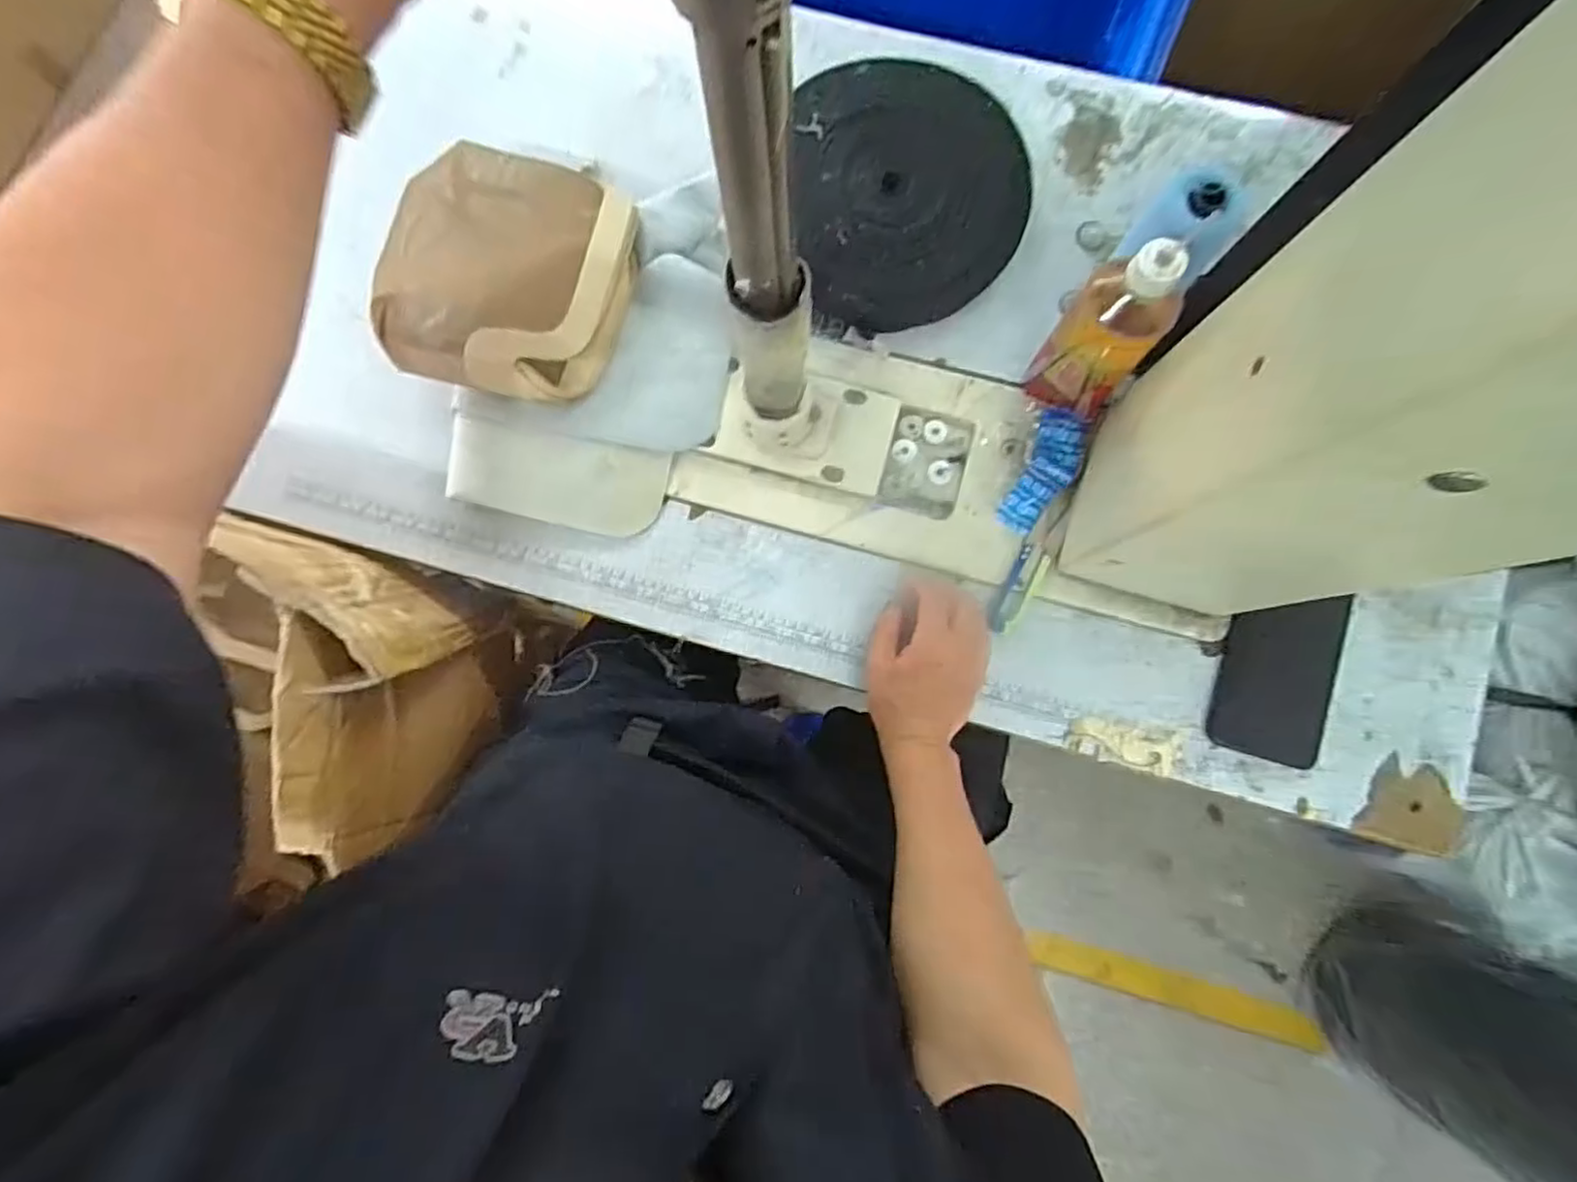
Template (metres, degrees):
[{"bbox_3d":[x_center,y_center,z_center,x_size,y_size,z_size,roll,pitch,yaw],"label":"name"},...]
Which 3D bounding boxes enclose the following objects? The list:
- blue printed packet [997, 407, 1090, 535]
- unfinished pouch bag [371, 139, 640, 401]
[{"bbox_3d":[0.214,-0.097,0.585,0.045,0.011,0.103,26,103,6],"label":"blue printed packet"},{"bbox_3d":[-0.231,-0.268,0.582,0.178,0.075,0.202,10,82,4],"label":"unfinished pouch bag"}]

